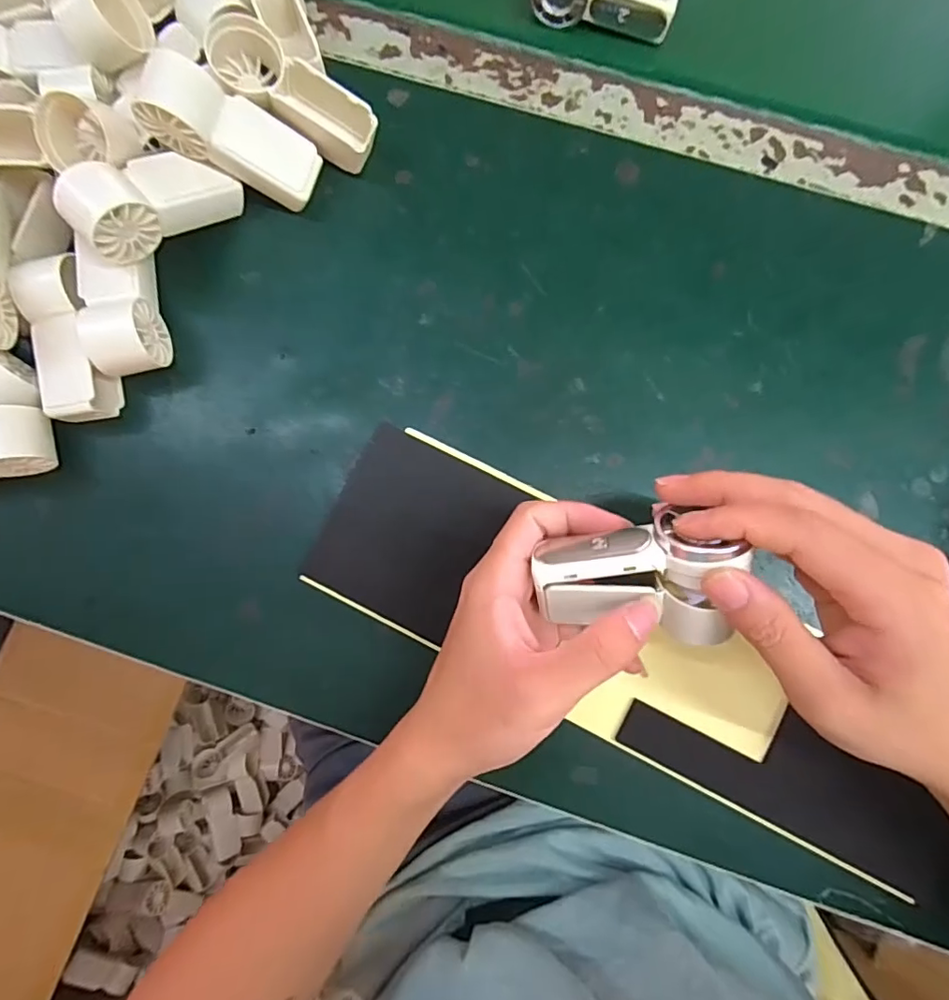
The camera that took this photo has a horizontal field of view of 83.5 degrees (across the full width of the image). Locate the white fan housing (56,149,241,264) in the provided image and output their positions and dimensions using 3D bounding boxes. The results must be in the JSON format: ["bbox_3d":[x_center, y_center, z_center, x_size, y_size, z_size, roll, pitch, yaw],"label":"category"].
[{"bbox_3d":[-0.185,-0.172,0.309,0.092,0.032,0.039,-36,82,-31],"label":"white fan housing"}]

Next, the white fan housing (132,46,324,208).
[{"bbox_3d":[-0.139,-0.207,0.306,0.092,0.028,0.040,19,82,-31],"label":"white fan housing"}]

